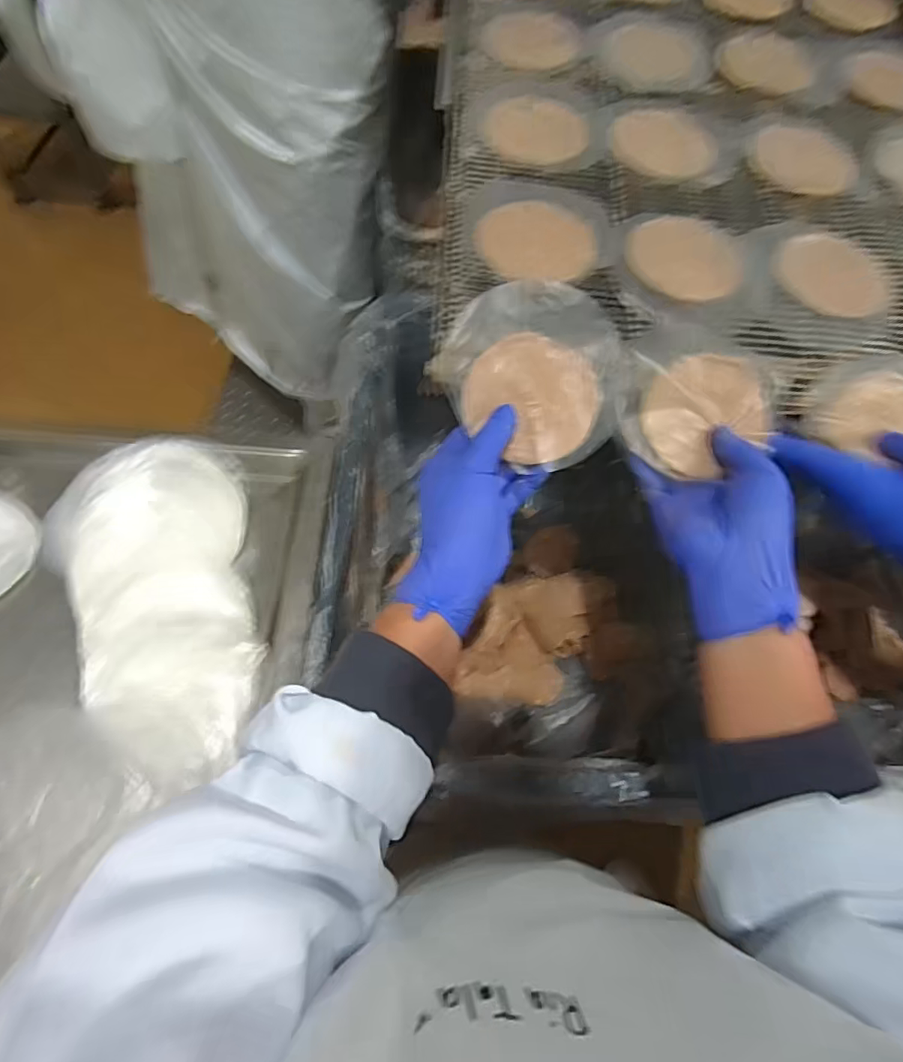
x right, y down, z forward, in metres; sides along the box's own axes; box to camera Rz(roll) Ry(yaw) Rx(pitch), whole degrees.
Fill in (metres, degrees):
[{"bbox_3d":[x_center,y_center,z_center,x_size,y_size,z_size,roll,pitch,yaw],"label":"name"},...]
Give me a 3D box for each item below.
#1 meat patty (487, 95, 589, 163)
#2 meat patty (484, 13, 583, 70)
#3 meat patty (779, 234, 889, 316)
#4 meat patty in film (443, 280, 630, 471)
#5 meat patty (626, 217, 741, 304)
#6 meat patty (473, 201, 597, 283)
[{"bbox_3d":[0.073,-0.344,0.466,0.079,0.010,0.079,3,63,-4],"label":"meat patty"},{"bbox_3d":[0.076,-0.467,0.520,0.080,0.008,0.078,1,67,-2],"label":"meat patty"},{"bbox_3d":[0.294,-0.197,0.421,0.081,0.012,0.068,11,63,0],"label":"meat patty"},{"bbox_3d":[0.057,-0.102,0.366,0.112,0.008,0.119,0,98,0],"label":"meat patty in film"},{"bbox_3d":[0.176,-0.206,0.414,0.084,0.004,0.078,11,63,1],"label":"meat patty"},{"bbox_3d":[0.064,-0.214,0.406,0.083,0.011,0.076,2,63,-4],"label":"meat patty"}]

